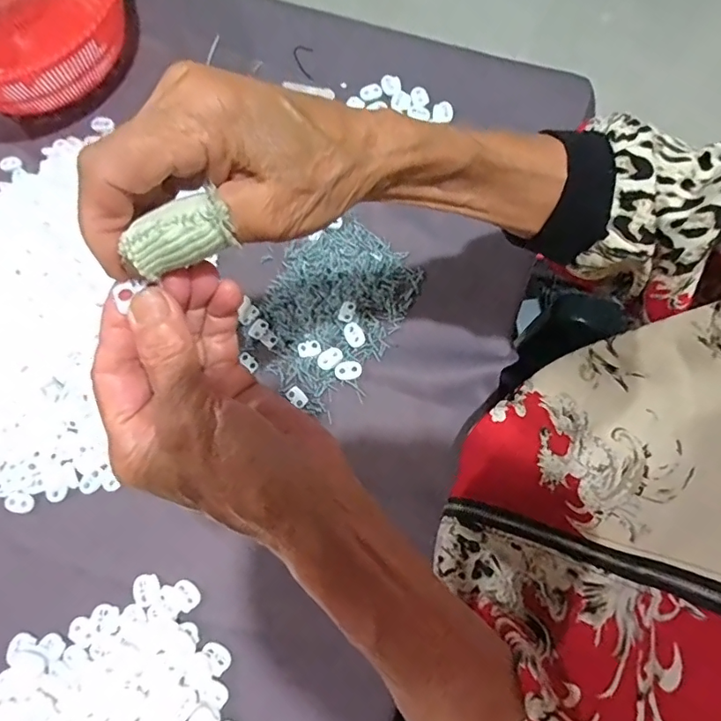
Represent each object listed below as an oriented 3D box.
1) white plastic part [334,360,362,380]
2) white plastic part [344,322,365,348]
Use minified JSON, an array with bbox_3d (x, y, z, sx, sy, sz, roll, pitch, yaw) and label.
[{"bbox_3d":[-0.010,0.009,0.439,0.023,0.005,0.015,-9,88,3],"label":"white plastic part"},{"bbox_3d":[-0.005,-0.022,0.445,0.015,0.005,0.021,-32,75,-9],"label":"white plastic part"}]

